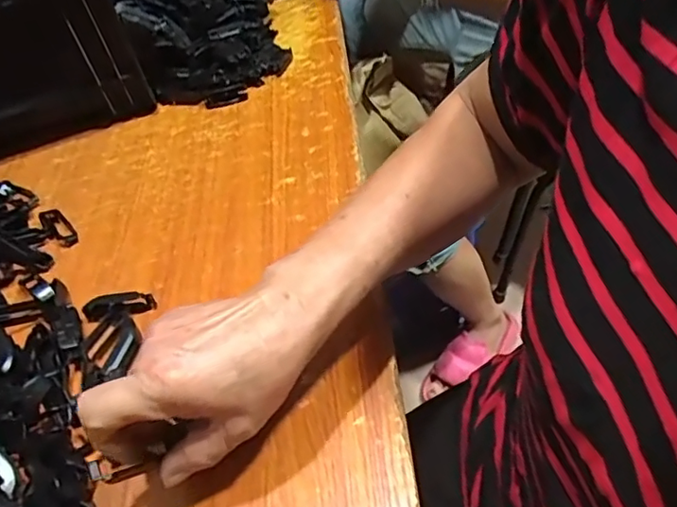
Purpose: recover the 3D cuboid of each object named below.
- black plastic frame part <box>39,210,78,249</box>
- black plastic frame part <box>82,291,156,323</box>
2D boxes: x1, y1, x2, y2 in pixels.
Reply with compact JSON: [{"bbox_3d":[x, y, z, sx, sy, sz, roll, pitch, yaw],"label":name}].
[{"bbox_3d":[-0.261,-0.024,0.536,0.020,0.010,0.059,-33,50,-20],"label":"black plastic frame part"},{"bbox_3d":[-0.176,0.042,0.459,0.055,0.012,0.018,-17,47,-6],"label":"black plastic frame part"}]

